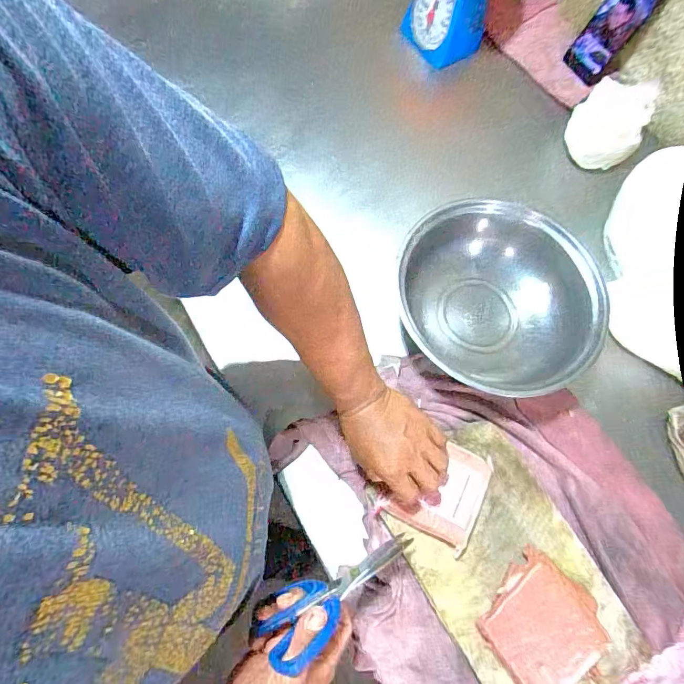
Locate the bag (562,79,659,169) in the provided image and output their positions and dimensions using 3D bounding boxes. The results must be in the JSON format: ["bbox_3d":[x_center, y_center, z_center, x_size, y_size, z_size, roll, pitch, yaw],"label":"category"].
[{"bbox_3d":[0.453,-0.369,0.707,0.119,0.083,0.123,35,74,9],"label":"bag"}]

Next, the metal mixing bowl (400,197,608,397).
[{"bbox_3d":[0.208,-0.054,0.580,0.243,0.089,0.269,-13,73,-7],"label":"metal mixing bowl"}]

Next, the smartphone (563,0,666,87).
[{"bbox_3d":[0.458,-0.531,0.709,0.075,0.162,0.014,41,57,5],"label":"smartphone"}]

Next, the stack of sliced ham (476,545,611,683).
[{"bbox_3d":[0.211,0.299,0.448,0.113,0.038,0.108,-36,77,-13],"label":"stack of sliced ham"}]

